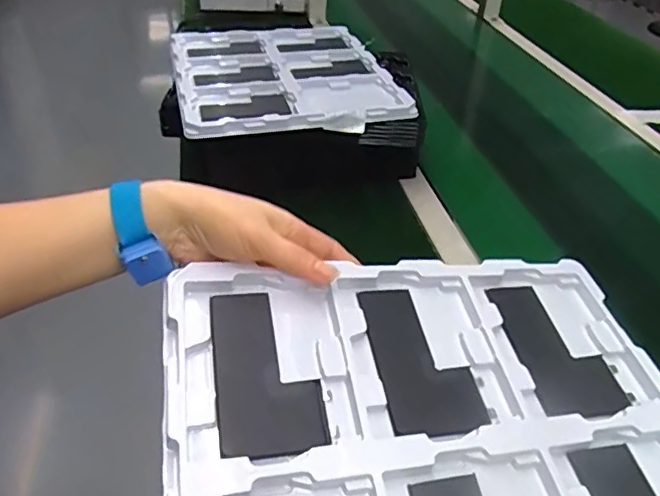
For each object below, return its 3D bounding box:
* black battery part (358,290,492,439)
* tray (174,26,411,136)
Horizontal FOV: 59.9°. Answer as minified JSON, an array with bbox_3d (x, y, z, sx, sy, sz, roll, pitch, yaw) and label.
[{"bbox_3d":[0.060,0.071,0.370,0.063,0.009,0.105,-2,53,-15],"label":"black battery part"},{"bbox_3d":[-0.067,-0.242,0.784,0.284,0.035,0.318,-9,40,-15],"label":"tray"}]

